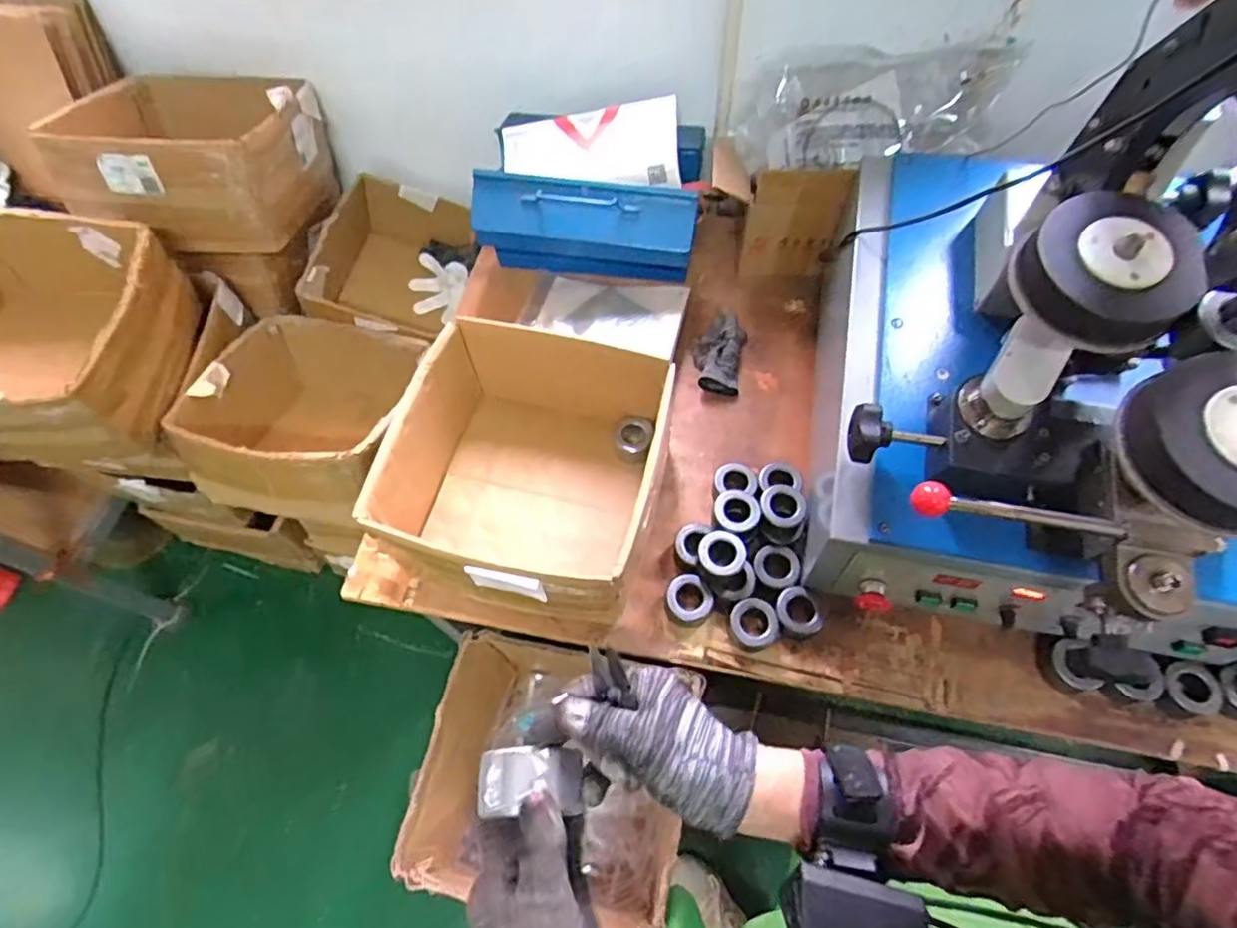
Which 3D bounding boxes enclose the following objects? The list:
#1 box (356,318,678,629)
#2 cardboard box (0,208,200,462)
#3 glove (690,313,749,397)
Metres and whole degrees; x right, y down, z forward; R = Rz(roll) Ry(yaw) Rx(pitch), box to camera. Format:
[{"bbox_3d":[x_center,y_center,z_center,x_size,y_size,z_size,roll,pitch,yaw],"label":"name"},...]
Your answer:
[{"bbox_3d":[-0.105,0.005,0.841,0.335,0.181,0.361,12,63,9],"label":"box"},{"bbox_3d":[-0.848,-0.179,0.915,0.313,0.182,0.350,-2,61,1],"label":"cardboard box"},{"bbox_3d":[0.160,-0.179,1.008,0.081,0.033,0.137,10,62,8],"label":"glove"}]

